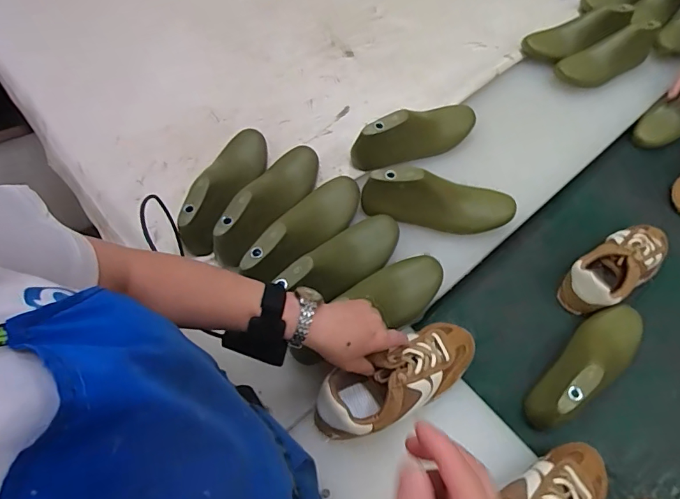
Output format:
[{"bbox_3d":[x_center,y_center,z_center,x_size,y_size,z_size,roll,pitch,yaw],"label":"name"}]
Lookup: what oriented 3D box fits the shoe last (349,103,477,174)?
[{"bbox_3d":[0.127,-0.194,0.713,0.231,0.085,0.064,-27,65,-15],"label":"shoe last"}]

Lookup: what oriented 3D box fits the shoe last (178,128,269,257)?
[{"bbox_3d":[-0.171,-0.104,0.657,0.067,0.069,0.241,13,62,6],"label":"shoe last"}]

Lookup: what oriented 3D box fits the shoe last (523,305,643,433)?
[{"bbox_3d":[0.343,0.155,0.594,0.231,0.086,0.069,-41,69,-20],"label":"shoe last"}]

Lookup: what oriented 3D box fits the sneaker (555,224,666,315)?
[{"bbox_3d":[0.439,0.020,0.679,0.220,0.060,0.084,-29,66,-16],"label":"sneaker"}]

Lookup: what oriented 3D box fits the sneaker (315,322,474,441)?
[{"bbox_3d":[0.074,0.155,0.536,0.221,0.068,0.084,-23,64,-20],"label":"sneaker"}]

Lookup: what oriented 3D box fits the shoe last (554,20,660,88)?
[{"bbox_3d":[0.525,-0.371,0.848,0.221,0.066,0.068,-23,64,-2],"label":"shoe last"}]

